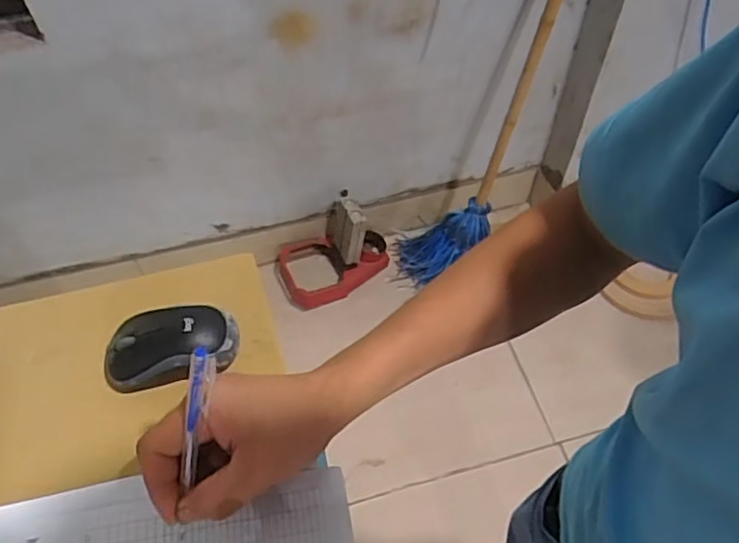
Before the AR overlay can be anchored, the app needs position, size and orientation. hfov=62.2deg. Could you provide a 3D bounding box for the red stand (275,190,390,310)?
[{"bbox_3d":[-0.106,-0.077,1.725,0.327,0.250,0.197,-22,58,-14],"label":"red stand"}]

